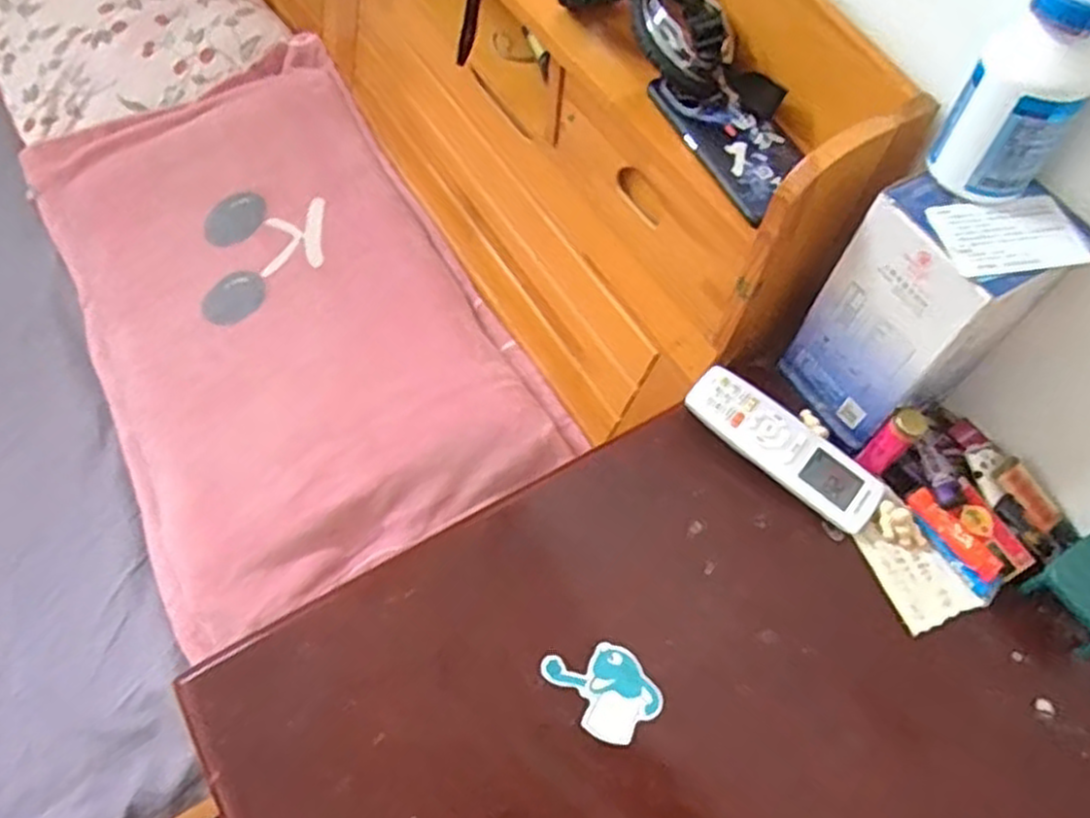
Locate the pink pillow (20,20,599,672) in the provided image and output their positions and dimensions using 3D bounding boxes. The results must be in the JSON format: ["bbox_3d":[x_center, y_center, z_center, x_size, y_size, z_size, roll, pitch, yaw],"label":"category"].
[{"bbox_3d":[-0.339,-0.134,0.949,0.445,0.086,0.764,-26,66,-18],"label":"pink pillow"}]

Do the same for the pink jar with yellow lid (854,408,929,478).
[{"bbox_3d":[0.257,0.025,0.571,0.018,0.070,0.024,-39,69,-23],"label":"pink jar with yellow lid"}]

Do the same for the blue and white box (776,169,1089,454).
[{"bbox_3d":[0.270,-0.070,0.554,0.107,0.193,0.099,-25,64,-16],"label":"blue and white box"}]

